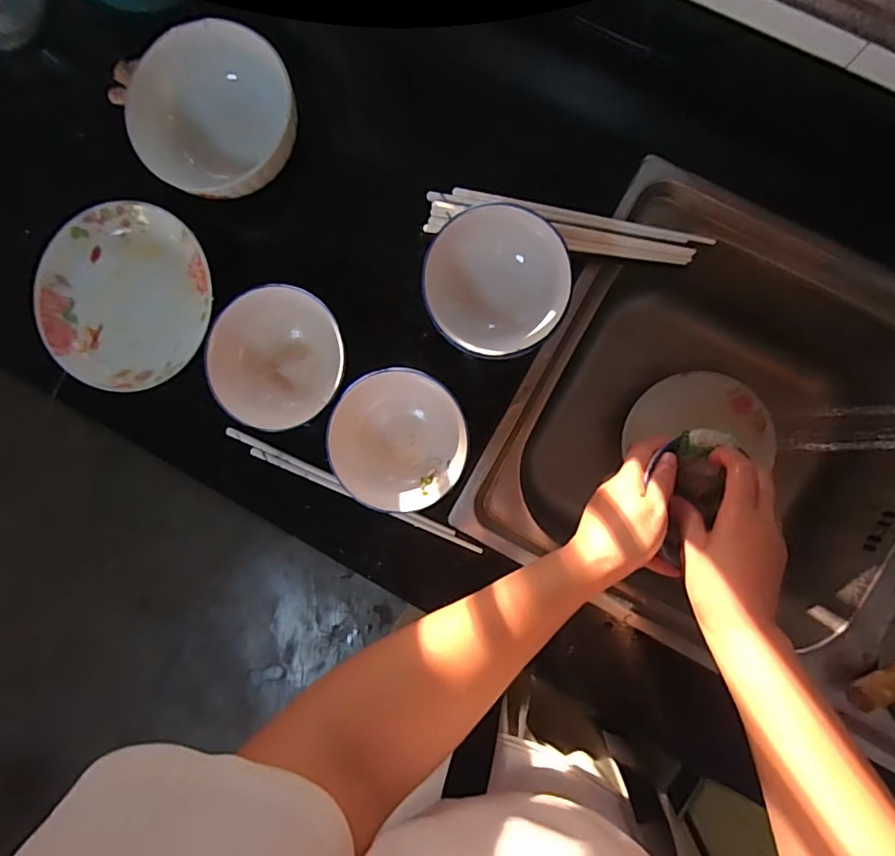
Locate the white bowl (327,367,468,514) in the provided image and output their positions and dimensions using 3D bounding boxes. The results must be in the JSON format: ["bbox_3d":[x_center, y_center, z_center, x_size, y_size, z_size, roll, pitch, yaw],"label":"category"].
[{"bbox_3d":[-0.042,0.012,0.493,0.118,0.061,0.123,0,90,5],"label":"white bowl"}]

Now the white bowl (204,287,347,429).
[{"bbox_3d":[-0.151,-0.061,0.495,0.118,0.053,0.122,0,90,5],"label":"white bowl"}]

